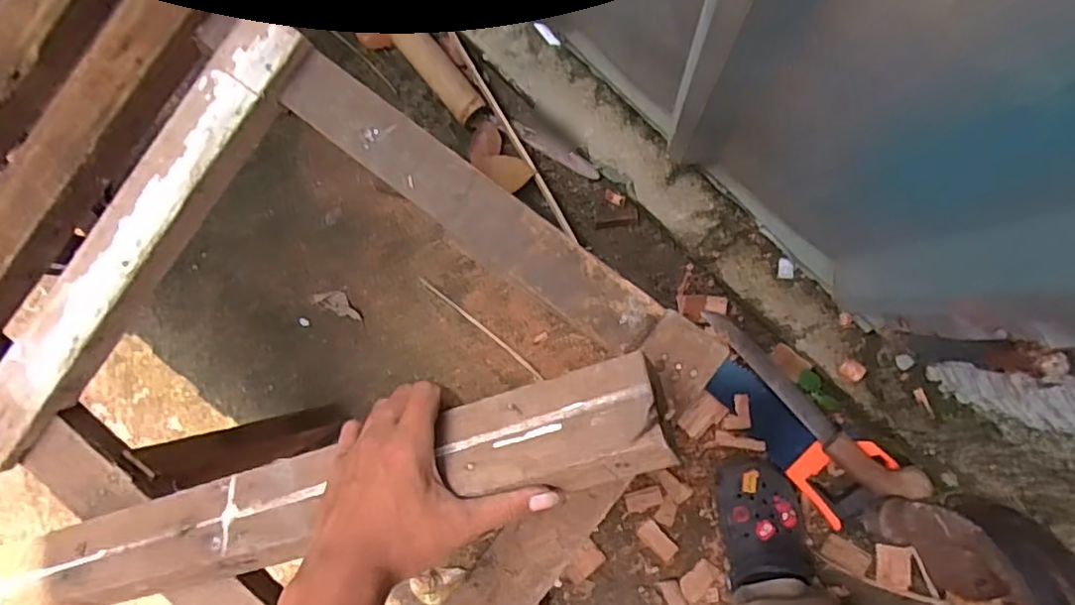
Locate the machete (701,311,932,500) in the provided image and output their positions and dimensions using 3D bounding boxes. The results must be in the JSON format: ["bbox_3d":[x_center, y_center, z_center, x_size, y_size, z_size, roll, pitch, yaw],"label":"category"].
[{"bbox_3d":[0.362,0.142,0.856,0.346,0.041,0.059,40,94,8],"label":"machete"}]

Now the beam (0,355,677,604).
[{"bbox_3d":[-0.326,0.197,0.490,0.863,0.036,0.066,-19,85,16],"label":"beam"}]

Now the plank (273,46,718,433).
[{"bbox_3d":[-0.039,-0.067,0.513,0.425,0.021,0.062,39,94,6],"label":"plank"}]

